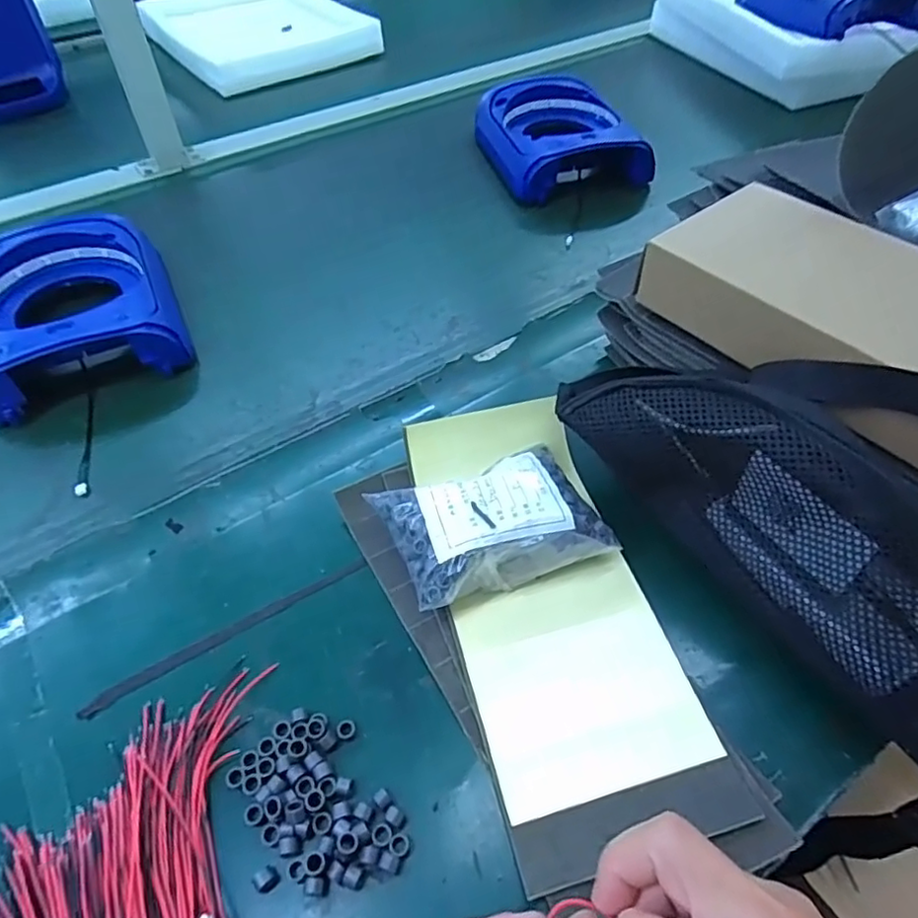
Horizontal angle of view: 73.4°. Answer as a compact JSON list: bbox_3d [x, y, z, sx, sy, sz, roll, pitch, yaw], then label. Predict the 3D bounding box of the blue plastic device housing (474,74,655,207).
[{"bbox_3d":[0.122,-0.405,0.776,0.166,0.073,0.201,-13,53,-11],"label":"blue plastic device housing"}]

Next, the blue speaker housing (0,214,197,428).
[{"bbox_3d":[-0.351,-0.145,0.558,0.164,0.053,0.213,-22,55,-18],"label":"blue speaker housing"}]

